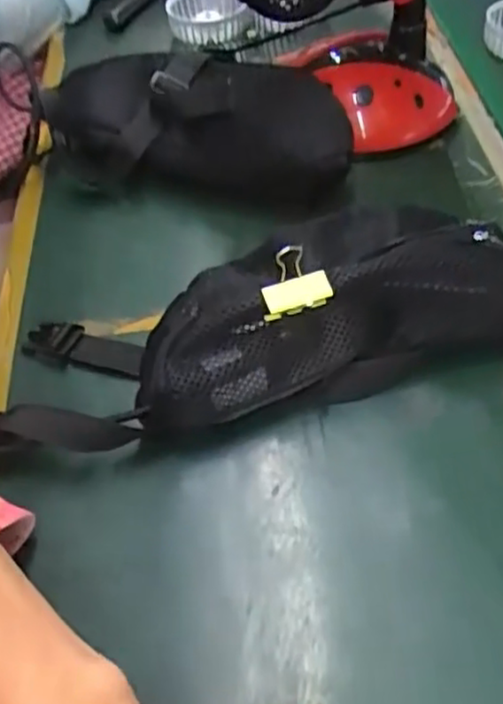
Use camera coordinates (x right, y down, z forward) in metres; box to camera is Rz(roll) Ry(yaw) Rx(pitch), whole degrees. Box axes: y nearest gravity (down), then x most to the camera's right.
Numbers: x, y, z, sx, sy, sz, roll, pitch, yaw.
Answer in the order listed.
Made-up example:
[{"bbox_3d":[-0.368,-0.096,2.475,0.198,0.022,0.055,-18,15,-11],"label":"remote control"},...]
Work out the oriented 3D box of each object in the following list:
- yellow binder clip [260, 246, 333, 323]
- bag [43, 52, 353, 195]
[{"bbox_3d":[0.026,-0.040,0.423,0.040,0.049,0.017,-13,48,-8],"label":"yellow binder clip"},{"bbox_3d":[-0.051,-0.200,0.608,0.273,0.063,0.144,5,51,10],"label":"bag"}]

